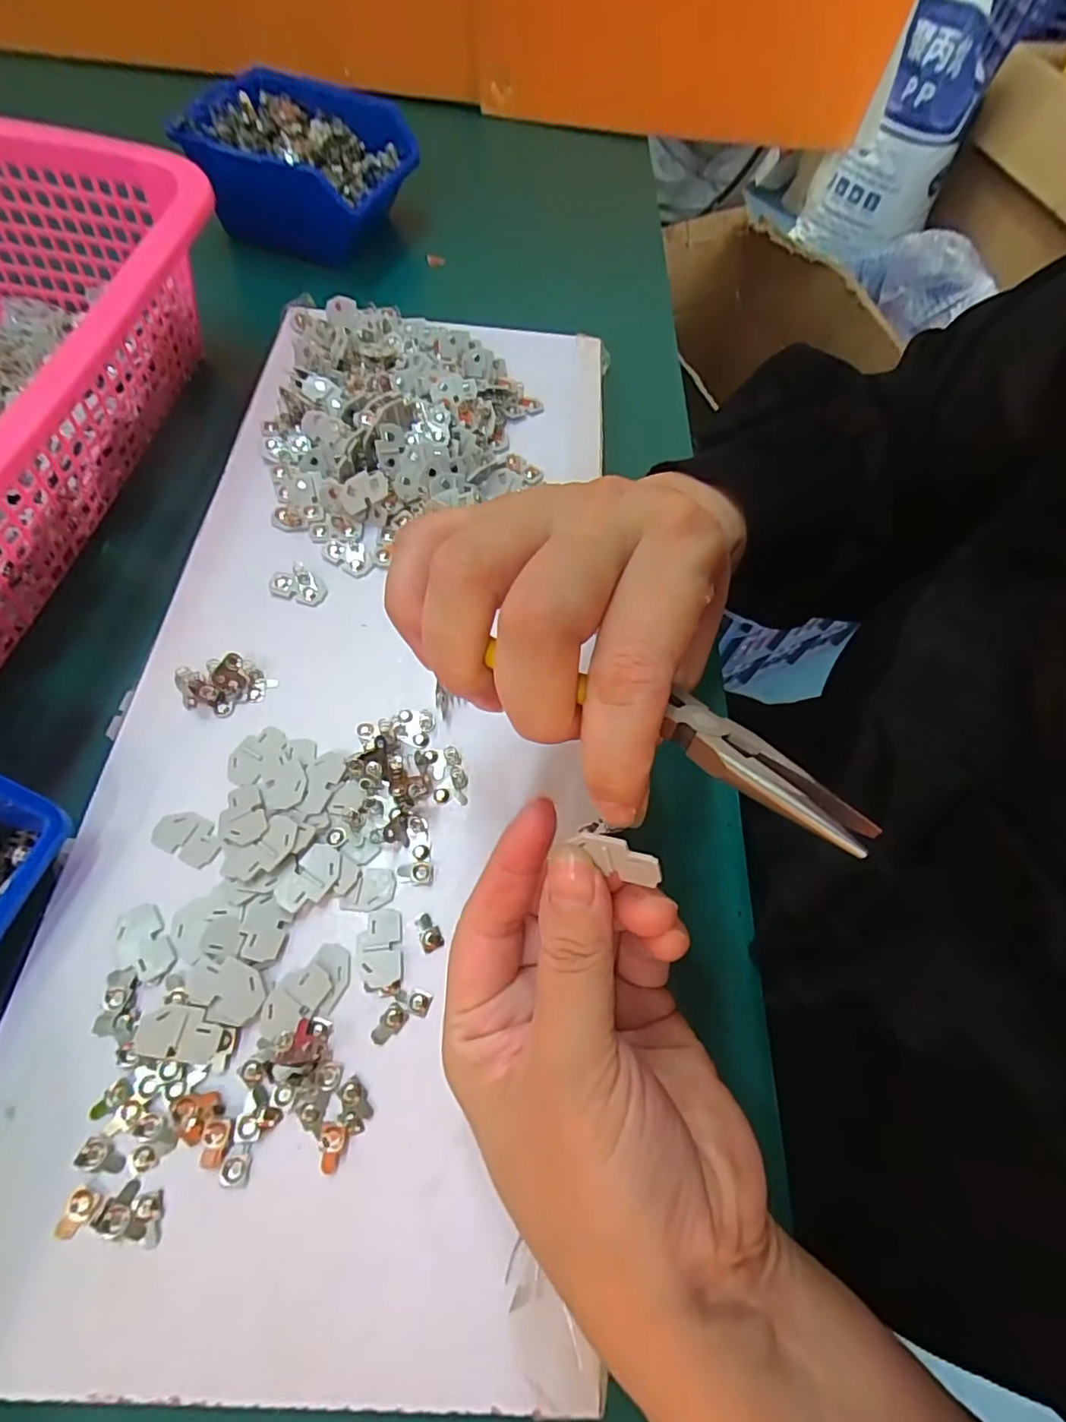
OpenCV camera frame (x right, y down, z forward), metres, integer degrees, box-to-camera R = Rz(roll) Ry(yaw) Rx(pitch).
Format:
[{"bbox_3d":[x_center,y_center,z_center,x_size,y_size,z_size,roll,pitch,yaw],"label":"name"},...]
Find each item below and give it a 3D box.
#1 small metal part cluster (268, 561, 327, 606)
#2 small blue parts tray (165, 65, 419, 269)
[{"bbox_3d":[-0.115,-0.060,0.280,0.025,0.006,0.020,39,66,14],"label":"small metal part cluster"},{"bbox_3d":[-0.167,-0.403,0.429,0.134,0.064,0.126,20,63,5],"label":"small blue parts tray"}]

